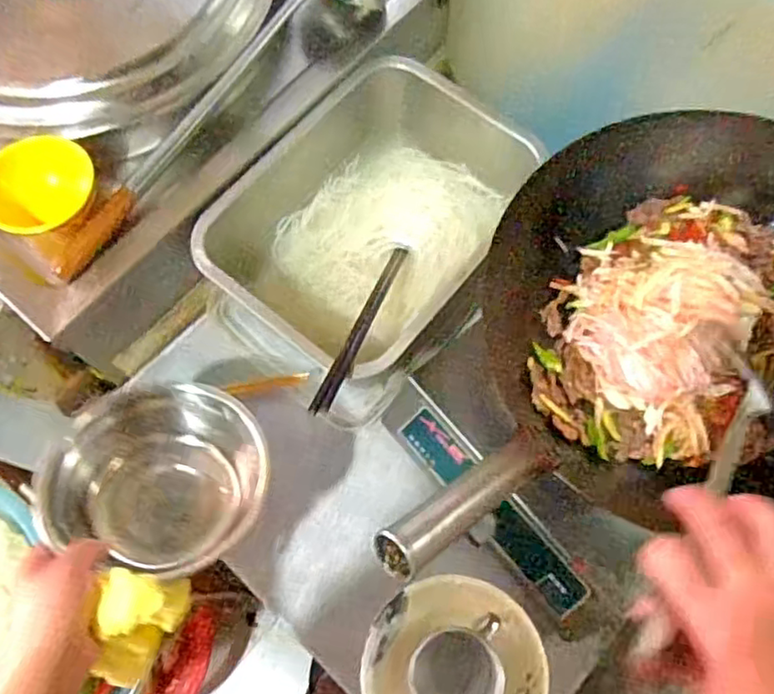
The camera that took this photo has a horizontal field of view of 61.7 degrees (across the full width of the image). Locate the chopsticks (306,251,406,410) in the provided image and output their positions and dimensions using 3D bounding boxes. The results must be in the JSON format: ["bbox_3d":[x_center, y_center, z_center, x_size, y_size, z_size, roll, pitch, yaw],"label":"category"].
[{"bbox_3d":[-0.022,-0.028,0.683,0.018,0.020,0.267,18,46,7],"label":"chopsticks"}]

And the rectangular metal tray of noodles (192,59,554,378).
[{"bbox_3d":[-0.017,-0.166,0.772,0.256,0.126,0.367,30,73,11],"label":"rectangular metal tray of noodles"}]

